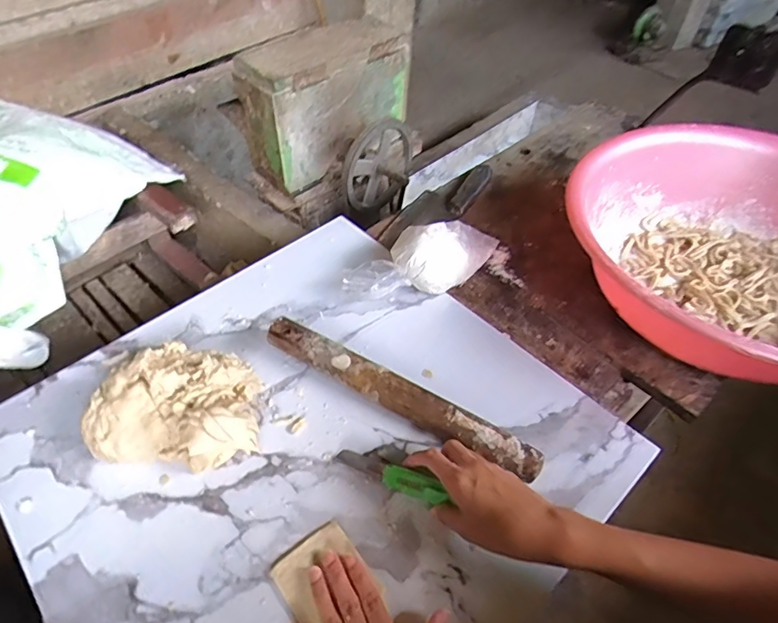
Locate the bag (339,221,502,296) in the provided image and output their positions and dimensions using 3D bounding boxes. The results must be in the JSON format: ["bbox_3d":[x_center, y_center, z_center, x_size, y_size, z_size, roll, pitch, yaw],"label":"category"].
[{"bbox_3d":[0.056,-0.068,0.630,0.227,0.072,0.082,-25,54,-24],"label":"bag"}]

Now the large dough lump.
[{"bbox_3d":[-0.209,0.088,0.496,0.158,0.060,0.130,0,48,-4],"label":"large dough lump"}]

